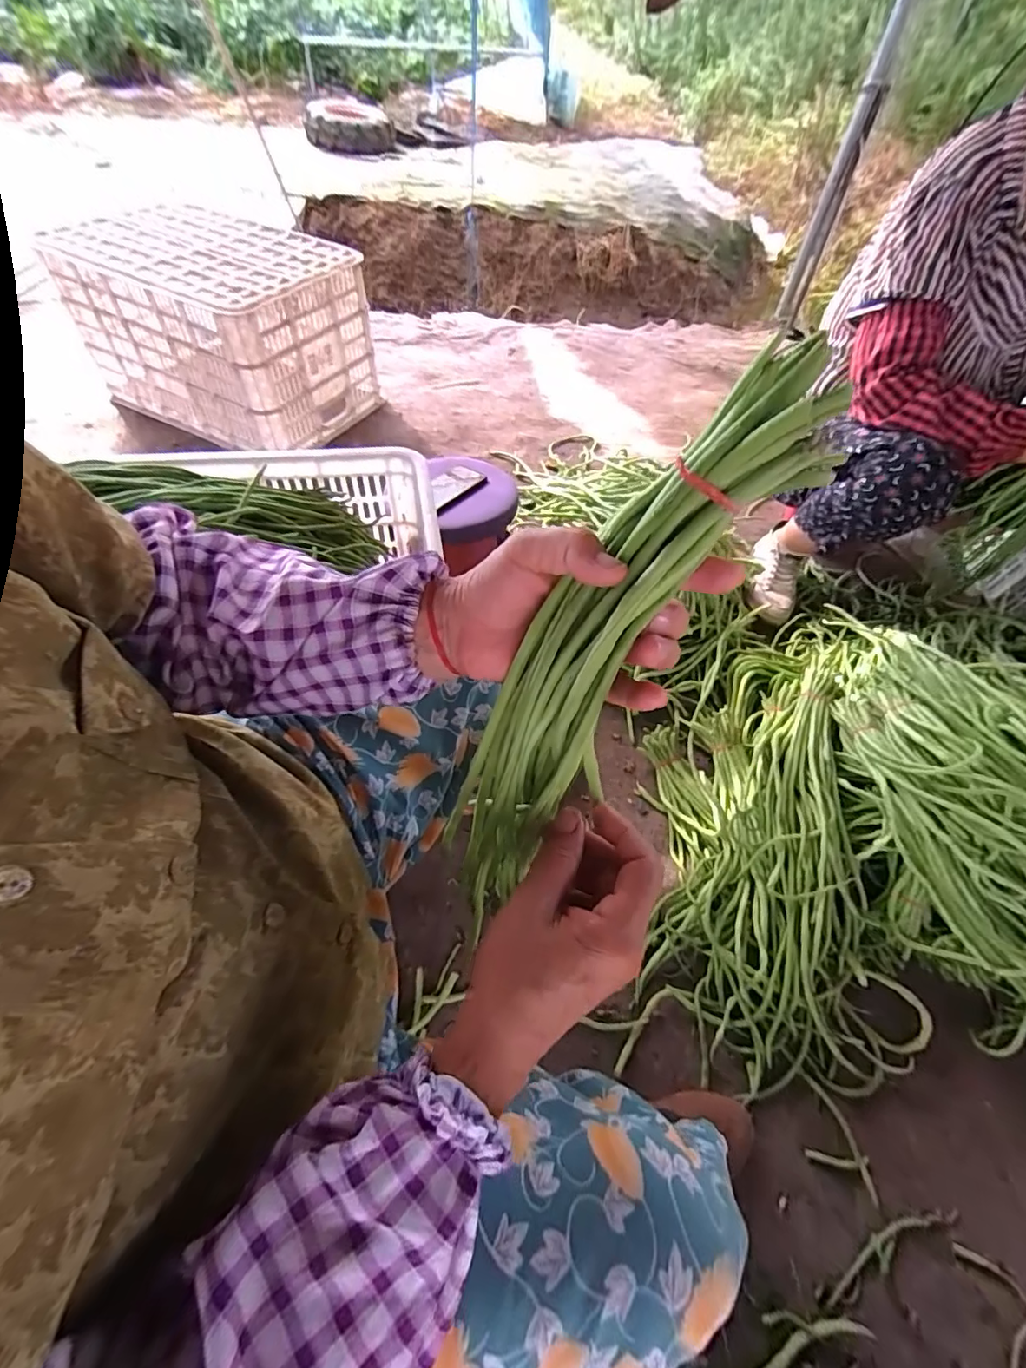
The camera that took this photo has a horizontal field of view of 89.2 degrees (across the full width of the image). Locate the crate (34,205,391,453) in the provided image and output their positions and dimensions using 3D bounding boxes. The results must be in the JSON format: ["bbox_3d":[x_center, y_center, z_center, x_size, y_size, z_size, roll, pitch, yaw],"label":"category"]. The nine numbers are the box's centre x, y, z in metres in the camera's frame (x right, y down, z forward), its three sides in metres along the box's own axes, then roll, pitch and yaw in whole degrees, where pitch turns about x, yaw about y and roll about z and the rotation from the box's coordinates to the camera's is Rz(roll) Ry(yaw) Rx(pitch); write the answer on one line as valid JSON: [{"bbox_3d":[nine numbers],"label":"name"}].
[{"bbox_3d":[-0.646,-0.804,1.194,0.504,0.331,0.370,23,58,11],"label":"crate"}]

